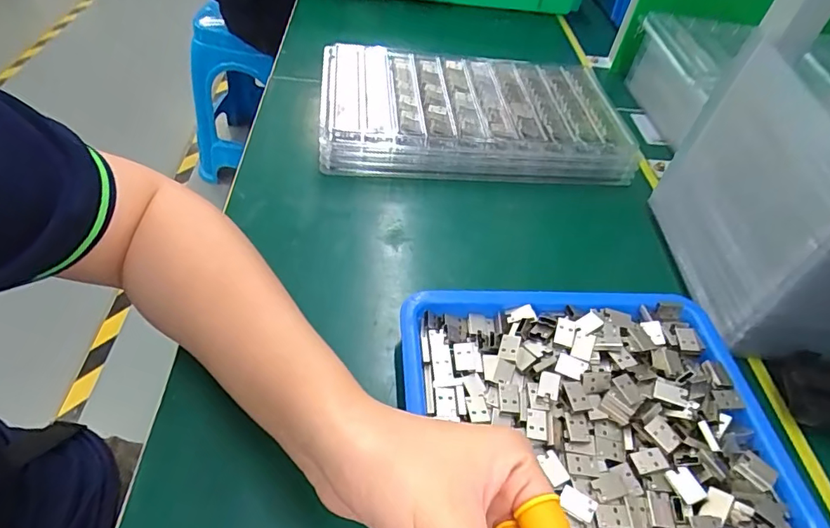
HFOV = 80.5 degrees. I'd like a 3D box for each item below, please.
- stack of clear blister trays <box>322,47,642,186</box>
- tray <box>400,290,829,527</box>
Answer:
[{"bbox_3d":[0.055,-0.153,0.498,0.293,0.052,0.170,2,48,-5],"label":"stack of clear blister trays"},{"bbox_3d":[0.104,0.090,0.290,0.214,0.028,0.170,0,48,-6],"label":"tray"}]

